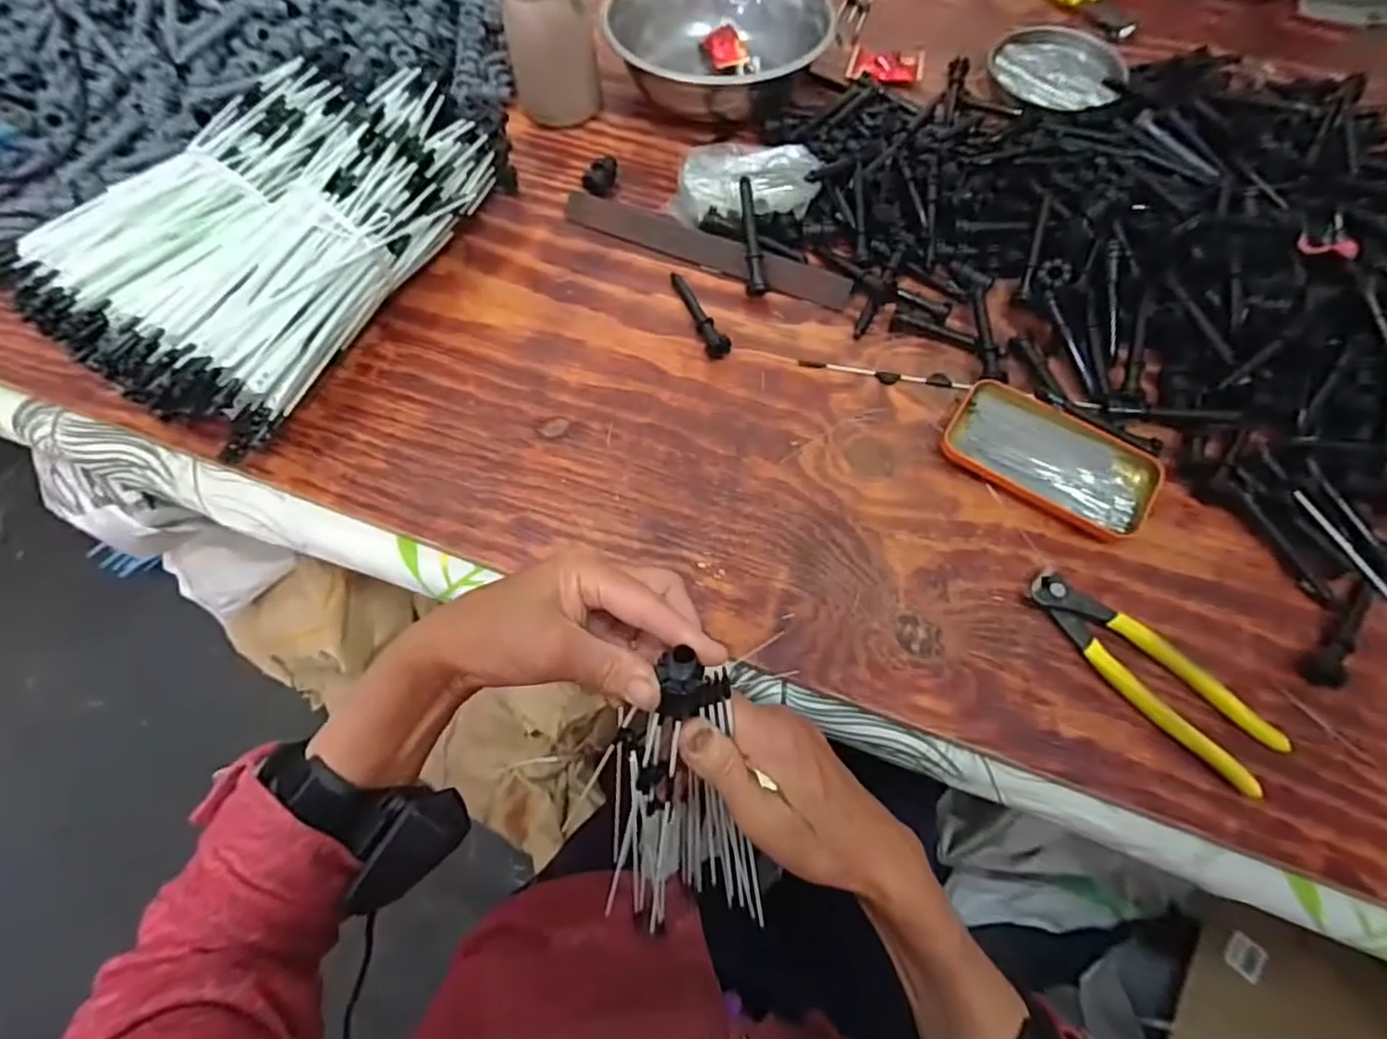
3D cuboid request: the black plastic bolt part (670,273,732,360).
[{"bbox_3d":[0.005,-0.170,0.537,0.018,0.020,0.093,-20,67,-9],"label":"black plastic bolt part"}]

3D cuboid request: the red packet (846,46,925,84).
[{"bbox_3d":[0.197,-0.465,0.668,0.075,0.013,0.045,17,66,8],"label":"red packet"}]

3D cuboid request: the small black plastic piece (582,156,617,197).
[{"bbox_3d":[-0.085,-0.313,0.600,0.024,0.020,0.033,22,67,10],"label":"small black plastic piece"}]

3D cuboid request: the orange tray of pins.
[{"bbox_3d":[0.257,-0.044,0.472,0.143,0.016,0.073,30,69,13],"label":"orange tray of pins"}]

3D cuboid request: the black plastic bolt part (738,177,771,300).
[{"bbox_3d":[0.048,-0.233,0.541,0.017,0.011,0.094,-7,91,-3],"label":"black plastic bolt part"}]

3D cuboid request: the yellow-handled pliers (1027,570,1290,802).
[{"bbox_3d":[0.287,0.095,0.413,0.046,0.018,0.161,-40,71,-17],"label":"yellow-handled pliers"}]

